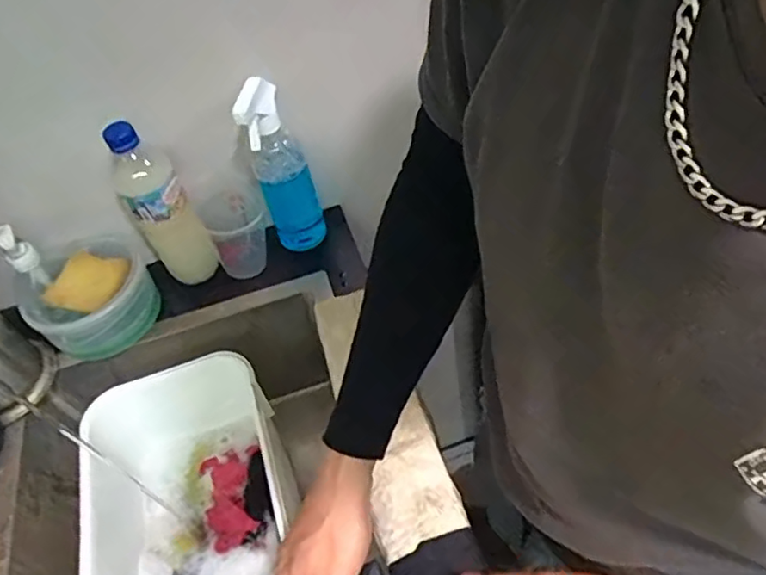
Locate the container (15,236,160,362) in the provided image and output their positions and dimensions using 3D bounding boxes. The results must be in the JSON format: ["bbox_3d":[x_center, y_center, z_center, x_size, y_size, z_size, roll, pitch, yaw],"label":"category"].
[{"bbox_3d":[-0.345,0.011,0.705,0.131,0.083,0.116,-35,53,-18],"label":"container"}]

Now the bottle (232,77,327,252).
[{"bbox_3d":[-0.119,-0.141,0.709,0.065,0.233,0.072,-15,49,-2],"label":"bottle"}]

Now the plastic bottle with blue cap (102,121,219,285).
[{"bbox_3d":[-0.261,-0.095,0.697,0.067,0.214,0.066,-35,53,-18],"label":"plastic bottle with blue cap"}]

